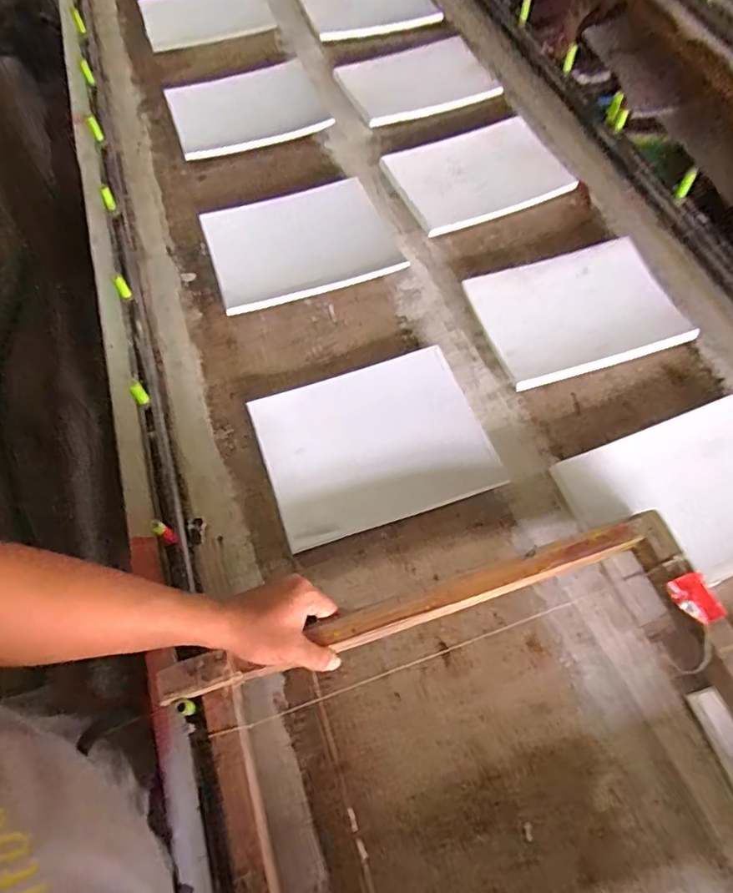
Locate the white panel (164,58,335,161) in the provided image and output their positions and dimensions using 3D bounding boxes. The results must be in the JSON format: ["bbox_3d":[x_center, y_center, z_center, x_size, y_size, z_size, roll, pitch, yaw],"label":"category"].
[{"bbox_3d":[-0.228,-0.642,1.056,0.268,0.015,0.246,-20,63,-8],"label":"white panel"}]

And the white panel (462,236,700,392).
[{"bbox_3d":[0.298,-0.198,0.811,0.261,0.017,0.202,-16,63,-6],"label":"white panel"}]

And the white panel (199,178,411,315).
[{"bbox_3d":[-0.107,-0.323,0.888,0.272,0.023,0.217,-18,63,-7],"label":"white panel"}]

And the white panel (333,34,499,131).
[{"bbox_3d":[0.094,-0.707,1.074,0.288,0.020,0.212,-22,63,-11],"label":"white panel"}]

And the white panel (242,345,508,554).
[{"bbox_3d":[0.005,-0.009,0.720,0.268,0.017,0.220,-18,63,-7],"label":"white panel"}]

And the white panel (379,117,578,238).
[{"bbox_3d":[0.183,-0.457,0.942,0.271,0.014,0.199,-21,63,-8],"label":"white panel"}]

